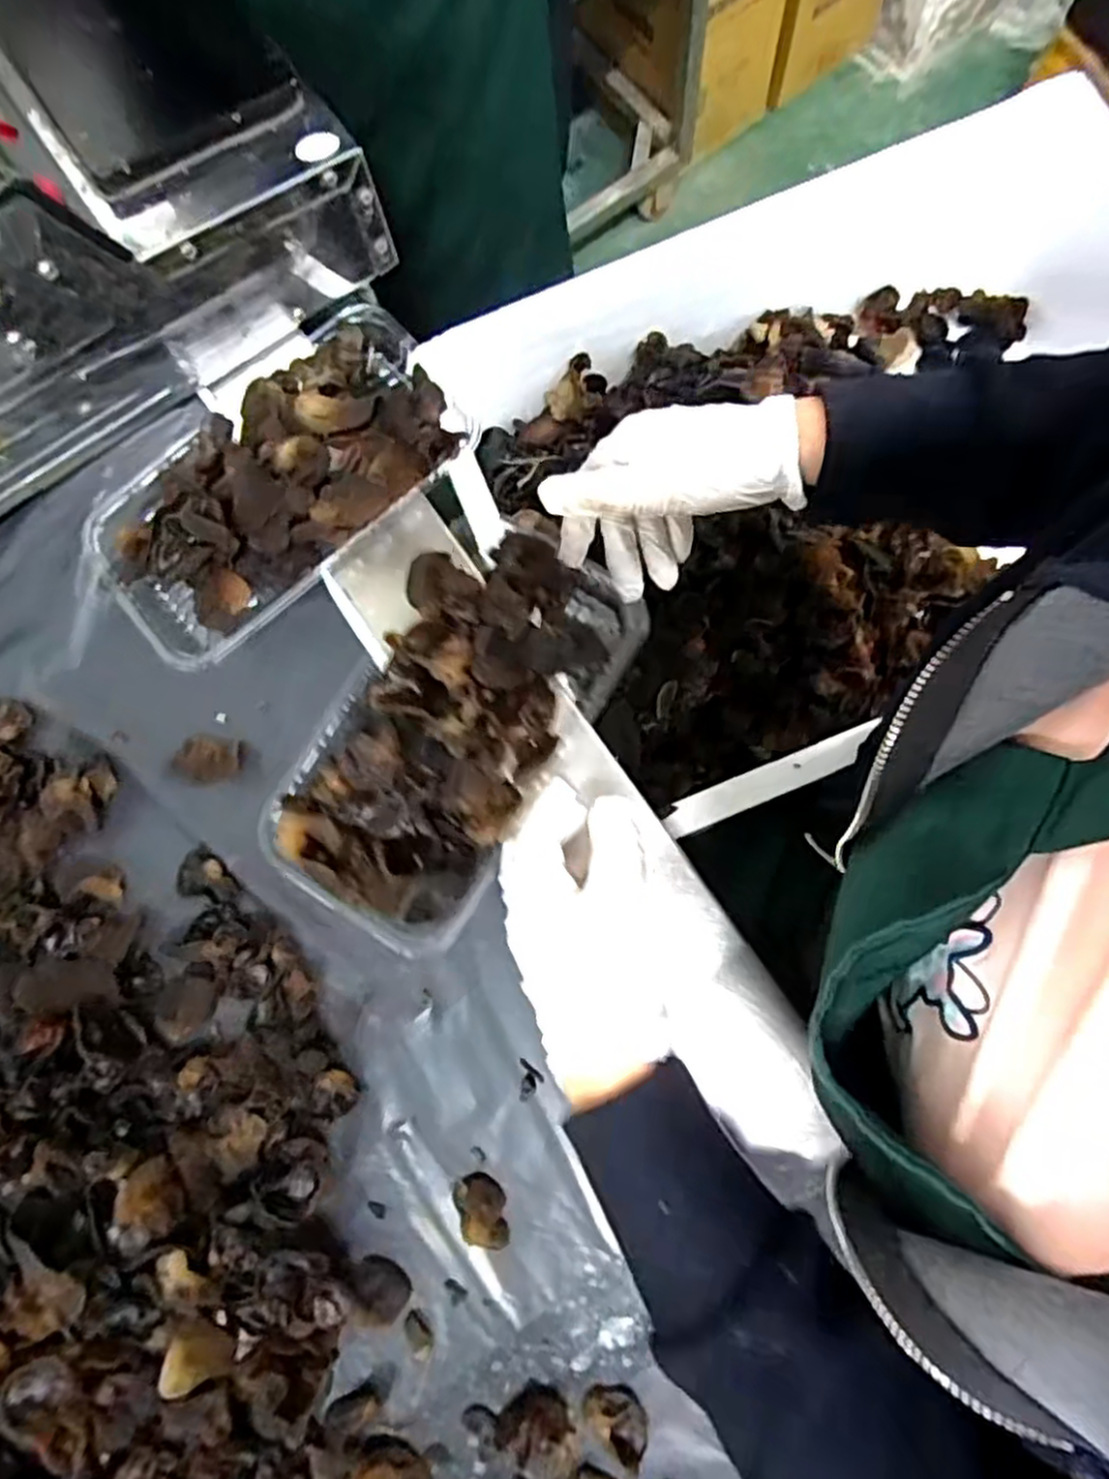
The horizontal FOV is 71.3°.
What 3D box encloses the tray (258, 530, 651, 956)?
[{"bbox_3d":[-0.060,-0.014,0.434,0.132,0.054,0.227,32,76,7],"label":"tray"}]

